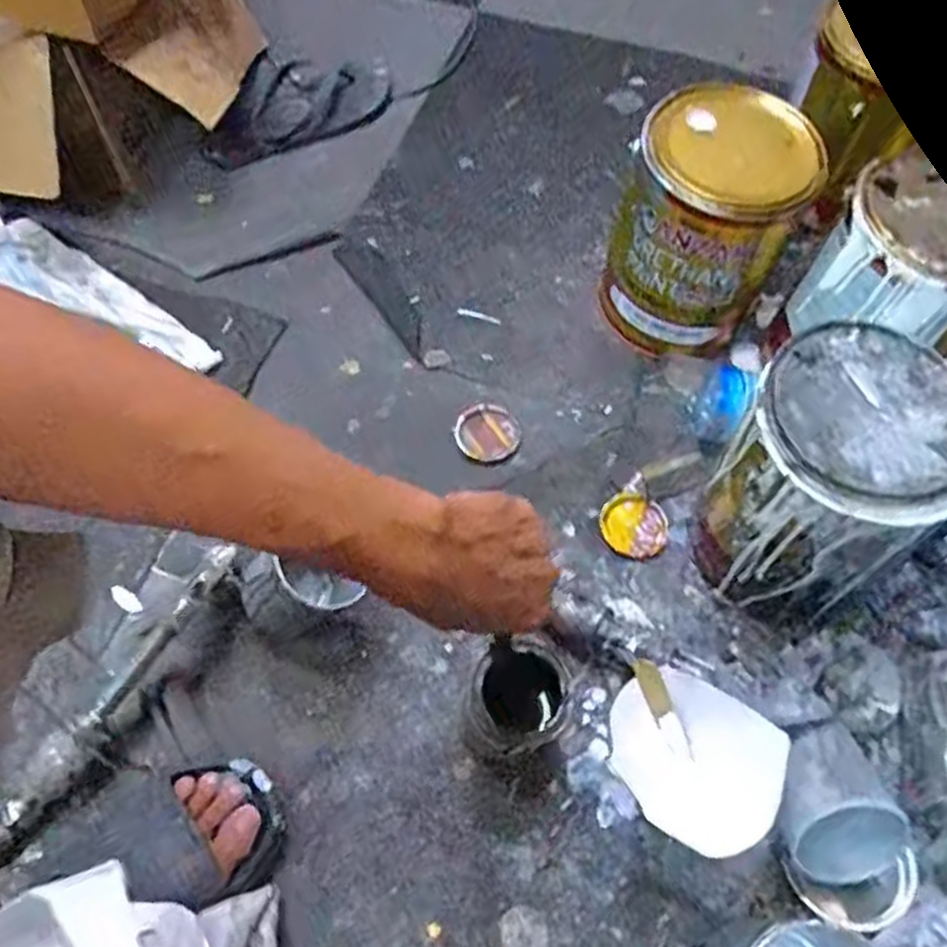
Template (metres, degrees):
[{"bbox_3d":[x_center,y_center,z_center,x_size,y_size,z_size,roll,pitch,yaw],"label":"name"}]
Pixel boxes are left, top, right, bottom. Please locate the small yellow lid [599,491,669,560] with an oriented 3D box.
[{"bbox_3d":[0.153,0.049,0.748,0.064,0.007,0.063,1,63,-2],"label":"small yellow lid"}]

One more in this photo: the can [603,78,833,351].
[{"bbox_3d":[0.219,-0.231,0.772,0.146,0.220,0.140,0,61,-1],"label":"can"}]

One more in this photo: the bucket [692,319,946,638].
[{"bbox_3d":[0.281,0.009,0.653,0.163,0.213,0.155,-37,70,-19],"label":"bucket"}]

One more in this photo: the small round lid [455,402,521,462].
[{"bbox_3d":[0.014,-0.039,0.793,0.060,0.010,0.063,1,63,-2],"label":"small round lid"}]

